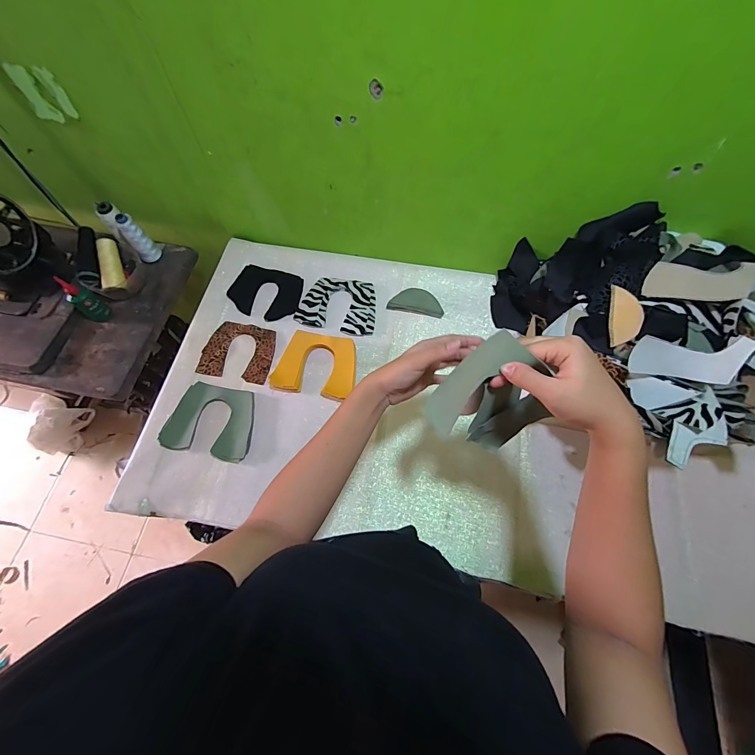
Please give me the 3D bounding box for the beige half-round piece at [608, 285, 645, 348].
[{"bbox_3d":[0.384,-0.094,0.540,0.043,0.013,0.100,12,70,7],"label":"beige half-round piece"}]

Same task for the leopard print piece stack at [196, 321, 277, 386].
[{"bbox_3d":[-0.279,-0.054,0.708,0.136,0.013,0.121,9,67,5],"label":"leopard print piece stack"}]

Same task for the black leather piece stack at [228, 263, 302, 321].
[{"bbox_3d":[-0.241,-0.185,0.764,0.153,0.007,0.118,18,72,6],"label":"black leather piece stack"}]

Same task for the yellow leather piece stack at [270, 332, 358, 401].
[{"bbox_3d":[-0.118,-0.023,0.682,0.154,0.026,0.122,11,67,6],"label":"yellow leather piece stack"}]

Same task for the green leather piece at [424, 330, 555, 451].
[{"bbox_3d":[0.106,0.031,0.354,0.094,0.124,0.089,-1,69,3],"label":"green leather piece"}]

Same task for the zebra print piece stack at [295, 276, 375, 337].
[{"bbox_3d":[-0.084,-0.155,0.744,0.164,0.006,0.129,8,67,4],"label":"zebra print piece stack"}]

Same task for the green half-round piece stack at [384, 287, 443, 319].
[{"bbox_3d":[0.084,-0.162,0.747,0.114,0.016,0.055,10,67,5],"label":"green half-round piece stack"}]

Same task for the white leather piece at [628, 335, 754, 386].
[{"bbox_3d":[0.410,-0.024,0.463,0.120,0.025,0.054,8,103,36],"label":"white leather piece"}]

